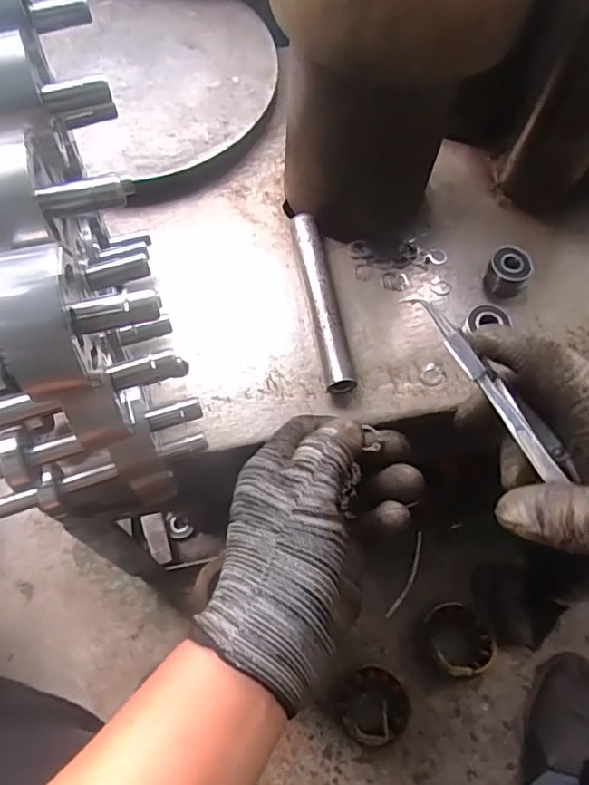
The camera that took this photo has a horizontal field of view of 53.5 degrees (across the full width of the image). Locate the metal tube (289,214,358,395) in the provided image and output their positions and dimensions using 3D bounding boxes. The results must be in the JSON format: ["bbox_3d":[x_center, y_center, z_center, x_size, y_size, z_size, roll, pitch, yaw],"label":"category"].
[{"bbox_3d":[0.020,-0.066,0.420,0.022,0.020,0.142,-8,66,-7],"label":"metal tube"}]

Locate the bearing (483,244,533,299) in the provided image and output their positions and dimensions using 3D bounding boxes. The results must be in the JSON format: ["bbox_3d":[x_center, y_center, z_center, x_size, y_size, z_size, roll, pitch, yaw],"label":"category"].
[{"bbox_3d":[0.160,-0.091,0.439,0.029,0.022,0.031,24,66,8],"label":"bearing"}]

